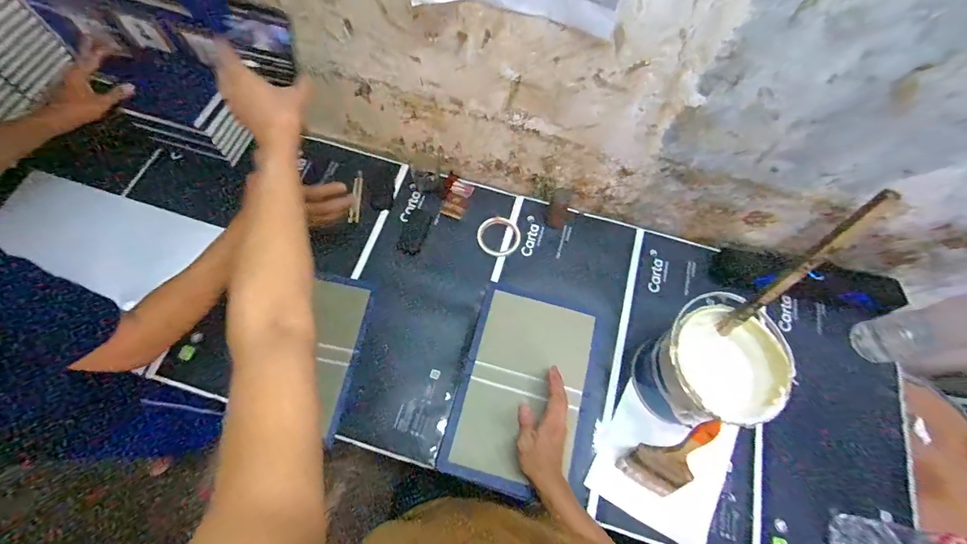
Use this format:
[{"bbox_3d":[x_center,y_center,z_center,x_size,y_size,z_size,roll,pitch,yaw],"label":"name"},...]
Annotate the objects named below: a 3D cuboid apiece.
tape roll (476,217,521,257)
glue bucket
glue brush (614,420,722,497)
[{"bbox_3d":[0.035,-0.081,0.914,0.096,0.012,0.089,1,67,-3],"label":"tape roll"},{"bbox_3d":[0.399,0.165,0.743,0.195,0.204,0.201,1,67,-3],"label":"glue bucket"},{"bbox_3d":[0.324,0.311,0.689,0.105,0.218,0.016,33,40,10],"label":"glue brush"}]

